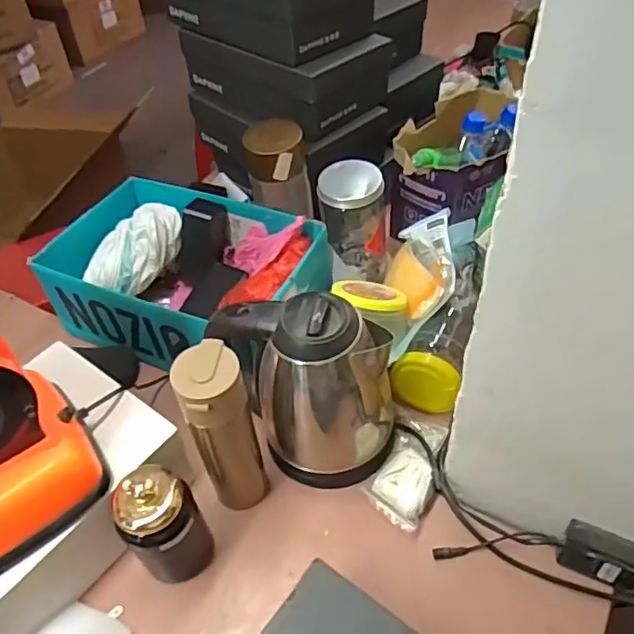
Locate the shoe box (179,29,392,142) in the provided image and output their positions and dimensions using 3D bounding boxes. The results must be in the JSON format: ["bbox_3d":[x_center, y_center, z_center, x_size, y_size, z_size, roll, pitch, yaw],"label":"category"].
[{"bbox_3d":[-0.056,-0.403,0.946,0.292,0.105,0.184,31,58,28],"label":"shoe box"}]

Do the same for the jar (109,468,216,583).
[{"bbox_3d":[-0.157,0.214,0.611,0.072,0.154,0.071,23,54,23],"label":"jar"}]

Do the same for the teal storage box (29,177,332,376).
[{"bbox_3d":[-0.183,-0.047,0.849,0.335,0.134,0.245,18,52,19],"label":"teal storage box"}]

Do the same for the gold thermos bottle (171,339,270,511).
[{"bbox_3d":[-0.096,0.128,0.632,0.062,0.240,0.064,-2,48,3],"label":"gold thermos bottle"}]

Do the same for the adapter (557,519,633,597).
[{"bbox_3d":[0.306,0.248,0.603,0.103,0.049,0.038,20,53,20],"label":"adapter"}]

